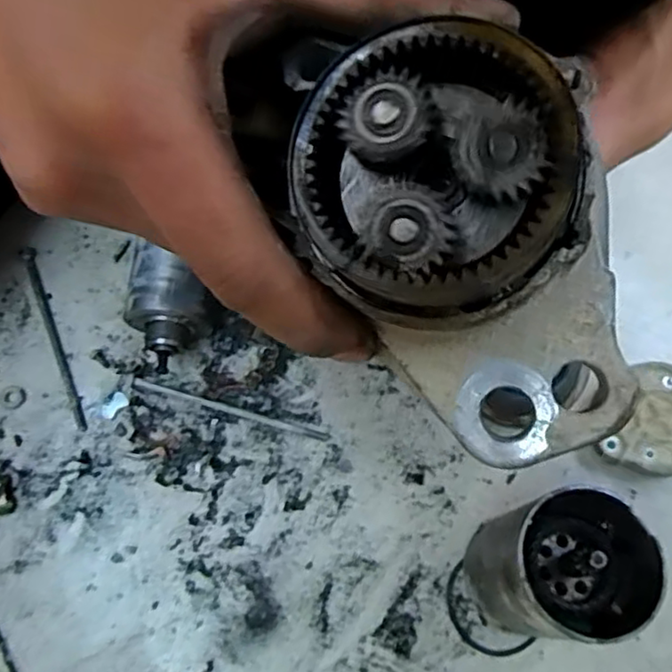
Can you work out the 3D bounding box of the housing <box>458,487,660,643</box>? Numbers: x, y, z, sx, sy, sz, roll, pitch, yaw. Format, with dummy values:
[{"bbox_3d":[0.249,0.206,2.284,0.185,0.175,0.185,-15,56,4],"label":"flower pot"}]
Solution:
[{"bbox_3d":[0.105,0.115,0.329,0.062,0.107,0.058,6,72,0],"label":"housing"}]

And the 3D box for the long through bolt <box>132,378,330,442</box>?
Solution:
[{"bbox_3d":[-0.063,0.044,0.396,0.120,0.006,0.005,15,72,3],"label":"long through bolt"}]

